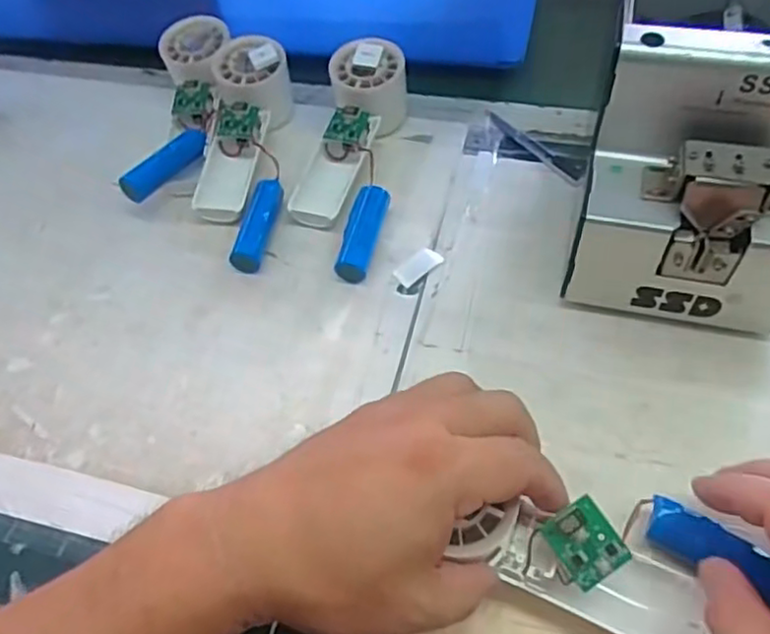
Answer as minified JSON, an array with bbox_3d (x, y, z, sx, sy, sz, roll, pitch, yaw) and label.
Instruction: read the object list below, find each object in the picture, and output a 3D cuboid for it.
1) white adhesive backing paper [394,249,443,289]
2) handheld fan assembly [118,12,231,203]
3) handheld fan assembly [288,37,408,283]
[{"bbox_3d":[0.022,-0.035,0.441,0.035,0.004,0.018,-41,61,-21],"label":"white adhesive backing paper"},{"bbox_3d":[-0.160,-0.161,0.508,0.049,0.042,0.172,4,69,8],"label":"handheld fan assembly"},{"bbox_3d":[-0.028,-0.116,0.468,0.065,0.060,0.189,5,56,8],"label":"handheld fan assembly"}]

